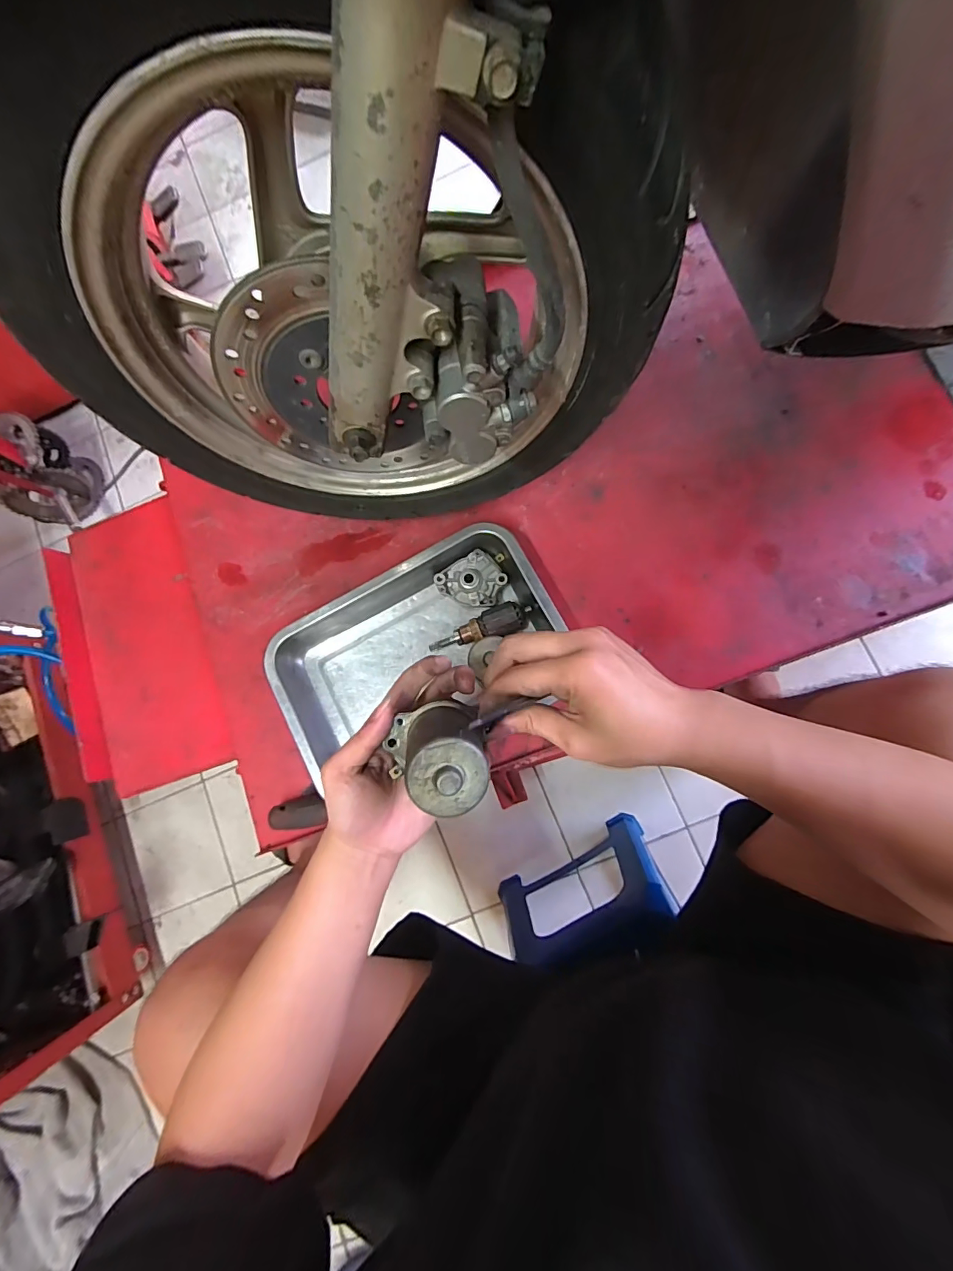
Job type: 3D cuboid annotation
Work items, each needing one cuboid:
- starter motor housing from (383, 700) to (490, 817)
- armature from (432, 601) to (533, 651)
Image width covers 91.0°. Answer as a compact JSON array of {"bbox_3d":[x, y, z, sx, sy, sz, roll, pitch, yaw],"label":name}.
[{"bbox_3d":[-0.024,0.074,0.301,0.054,0.080,0.046,-45,107,0],"label":"starter motor housing"},{"bbox_3d":[0.004,-0.007,0.528,0.115,0.030,0.033,-18,81,4],"label":"armature"}]

